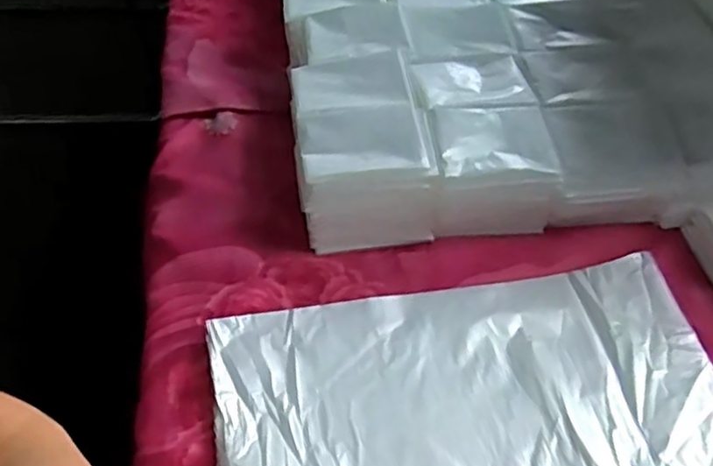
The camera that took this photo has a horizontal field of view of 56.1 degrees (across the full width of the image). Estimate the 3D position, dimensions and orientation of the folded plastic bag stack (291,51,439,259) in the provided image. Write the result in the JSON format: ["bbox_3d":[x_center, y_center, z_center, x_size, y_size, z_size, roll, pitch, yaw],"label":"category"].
[{"bbox_3d":[0.000,-0.064,0.502,0.091,0.072,0.138,-5,48,-9],"label":"folded plastic bag stack"}]

